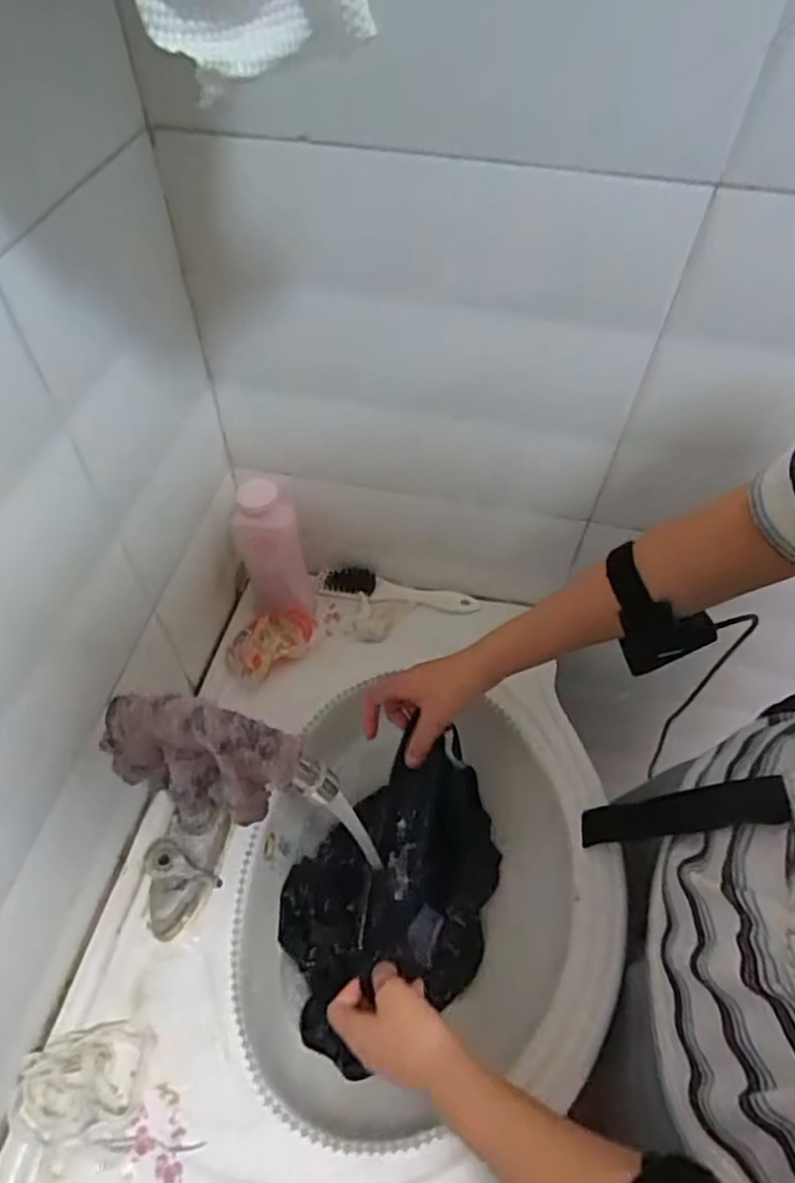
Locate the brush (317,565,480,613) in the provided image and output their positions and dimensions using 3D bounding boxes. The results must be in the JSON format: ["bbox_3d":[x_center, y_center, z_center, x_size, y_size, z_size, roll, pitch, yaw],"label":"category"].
[{"bbox_3d":[-0.002,-0.005,0.771,0.193,0.040,0.032,11,55,7],"label":"brush"}]

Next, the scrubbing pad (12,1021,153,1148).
[{"bbox_3d":[-0.235,0.359,0.482,0.093,0.027,0.067,-8,55,-7],"label":"scrubbing pad"}]

